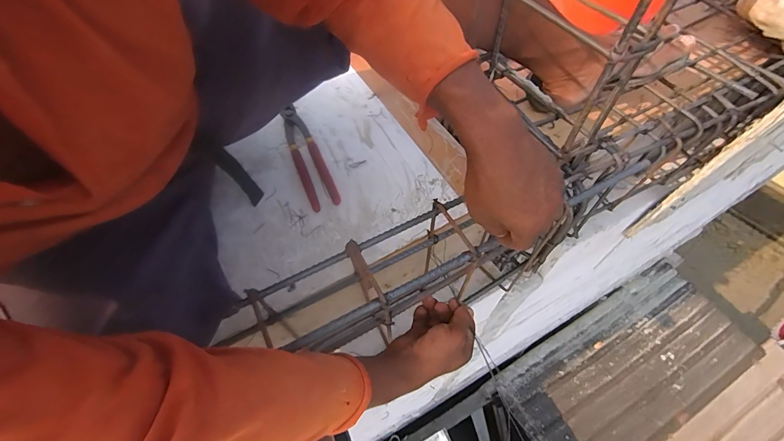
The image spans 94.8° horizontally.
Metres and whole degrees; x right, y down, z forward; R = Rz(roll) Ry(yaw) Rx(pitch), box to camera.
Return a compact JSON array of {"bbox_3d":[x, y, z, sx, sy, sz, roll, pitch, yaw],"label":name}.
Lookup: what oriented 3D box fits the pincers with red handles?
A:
[{"bbox_3d":[-0.132,-0.102,0.557,0.045,0.025,0.203,-21,61,-11],"label":"pincers with red handles"}]

